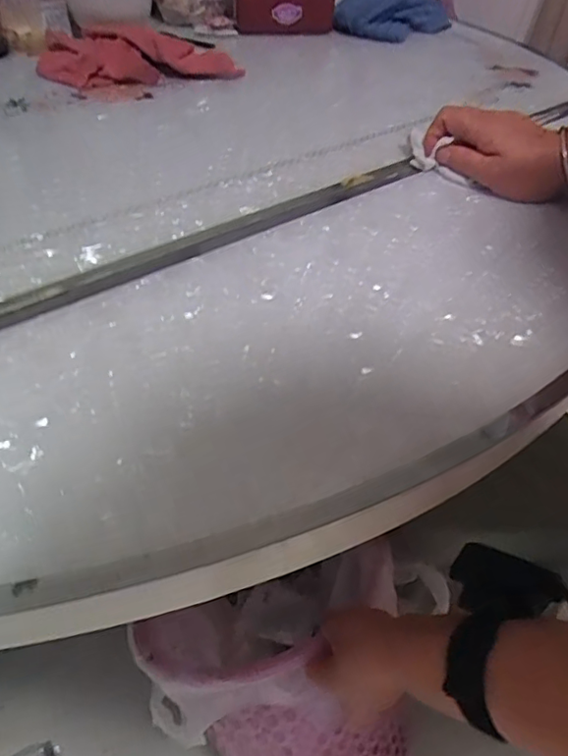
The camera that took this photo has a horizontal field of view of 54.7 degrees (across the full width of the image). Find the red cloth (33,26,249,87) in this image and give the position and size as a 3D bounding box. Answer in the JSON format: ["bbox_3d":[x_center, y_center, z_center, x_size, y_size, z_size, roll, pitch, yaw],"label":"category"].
[{"bbox_3d":[-0.169,-0.389,0.656,0.234,0.044,0.119,-10,47,-15],"label":"red cloth"}]

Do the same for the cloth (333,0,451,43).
[{"bbox_3d":[0.177,-0.589,0.882,0.161,0.051,0.159,18,46,13],"label":"cloth"}]

